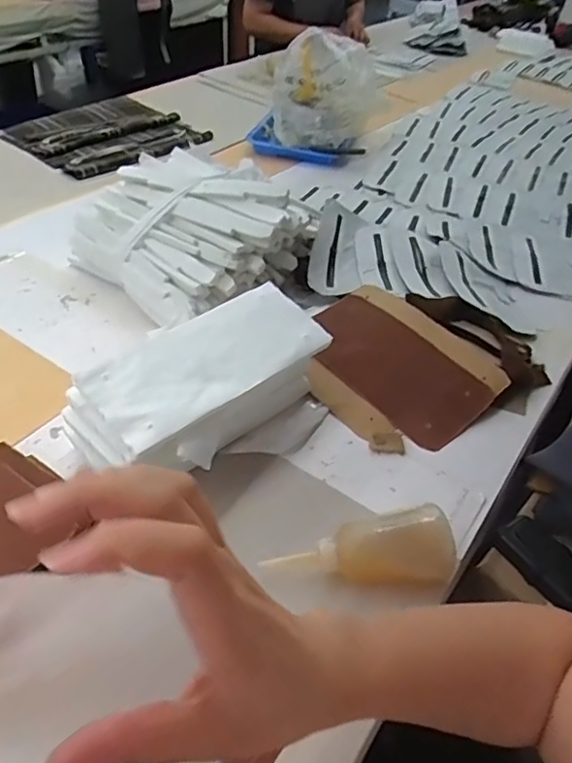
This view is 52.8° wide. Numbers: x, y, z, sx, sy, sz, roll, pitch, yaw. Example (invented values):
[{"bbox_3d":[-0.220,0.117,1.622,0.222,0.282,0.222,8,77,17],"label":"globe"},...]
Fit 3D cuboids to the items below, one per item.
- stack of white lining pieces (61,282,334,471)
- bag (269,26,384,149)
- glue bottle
[{"bbox_3d":[-0.086,0.006,0.623,0.136,0.105,0.260,32,48,26],"label":"stack of white lining pieces"},{"bbox_3d":[0.074,-0.612,1.230,0.180,0.201,0.137,36,50,29],"label":"bag"},{"bbox_3d":[0.065,0.152,0.518,0.167,0.045,0.052,-8,43,4],"label":"glue bottle"}]

